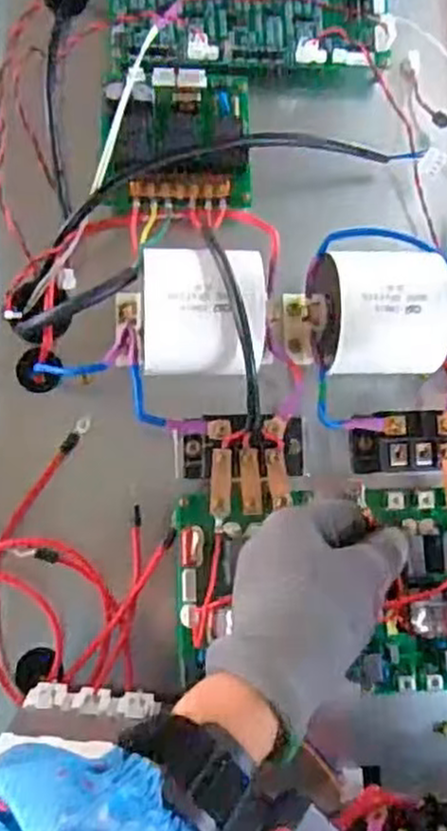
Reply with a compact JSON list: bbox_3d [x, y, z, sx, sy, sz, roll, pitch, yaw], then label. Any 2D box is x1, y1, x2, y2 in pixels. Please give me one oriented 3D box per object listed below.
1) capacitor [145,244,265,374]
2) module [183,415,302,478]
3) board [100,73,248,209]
[{"bbox_3d":[-0.012,-0.061,0.463,0.071,0.059,0.074,1,83,-7],"label":"capacitor"},{"bbox_3d":[0.015,0.025,0.489,0.082,0.039,0.050,-1,83,-7],"label":"module"},{"bbox_3d":[-0.030,-0.190,0.496,0.098,0.022,0.099,-3,83,-7],"label":"board"}]

